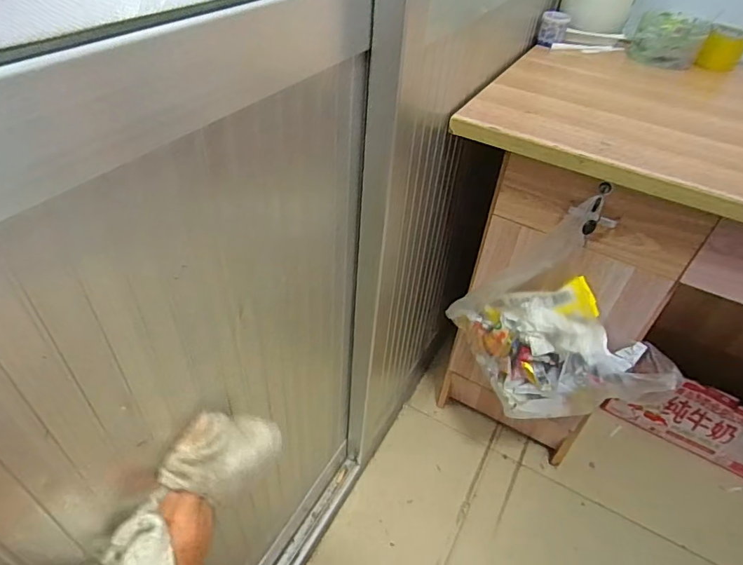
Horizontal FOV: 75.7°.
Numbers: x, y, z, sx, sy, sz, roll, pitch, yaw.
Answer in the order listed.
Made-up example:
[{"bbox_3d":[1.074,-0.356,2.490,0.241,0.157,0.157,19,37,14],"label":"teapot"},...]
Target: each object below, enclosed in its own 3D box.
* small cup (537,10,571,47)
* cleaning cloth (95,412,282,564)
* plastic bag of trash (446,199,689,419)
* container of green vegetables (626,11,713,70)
[{"bbox_3d":[0.349,-0.485,0.918,0.051,0.054,0.052,18,44,14],"label":"small cup"},{"bbox_3d":[-0.168,0.203,0.444,0.078,0.061,0.197,20,56,16],"label":"cleaning cloth"},{"bbox_3d":[0.286,0.072,0.734,0.330,0.324,0.093,21,45,16],"label":"plastic bag of trash"},{"bbox_3d":[0.548,-0.449,0.888,0.124,0.079,0.104,26,46,21],"label":"container of green vegetables"}]

